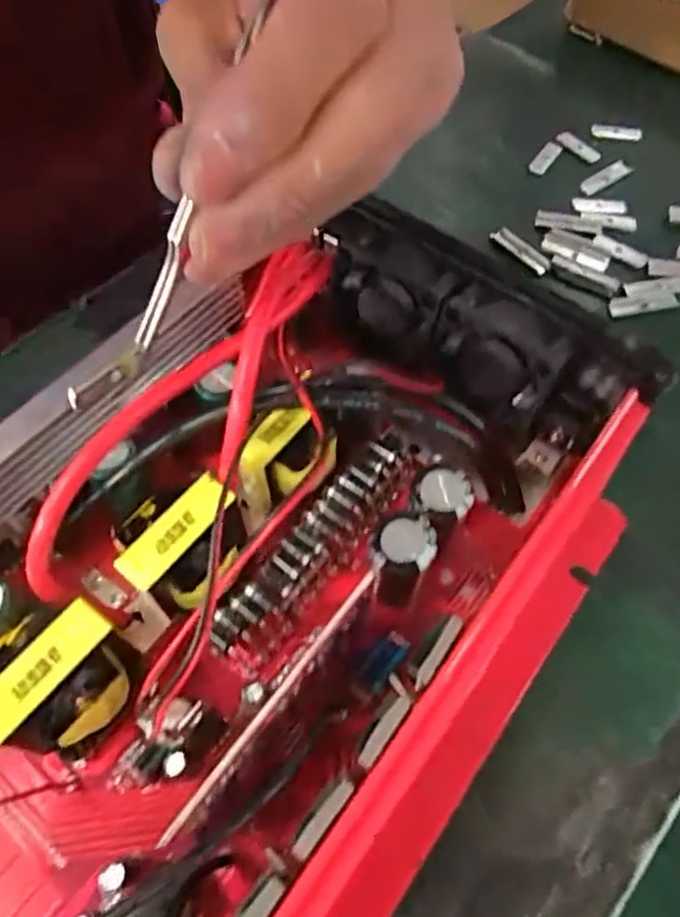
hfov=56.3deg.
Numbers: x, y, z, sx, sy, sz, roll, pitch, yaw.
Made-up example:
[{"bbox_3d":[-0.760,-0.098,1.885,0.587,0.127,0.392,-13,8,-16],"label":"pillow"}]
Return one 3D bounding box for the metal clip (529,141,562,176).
[{"bbox_3d":[0.102,-0.149,0.316,0.009,0.006,0.022,33,64,16],"label":"metal clip"}]

